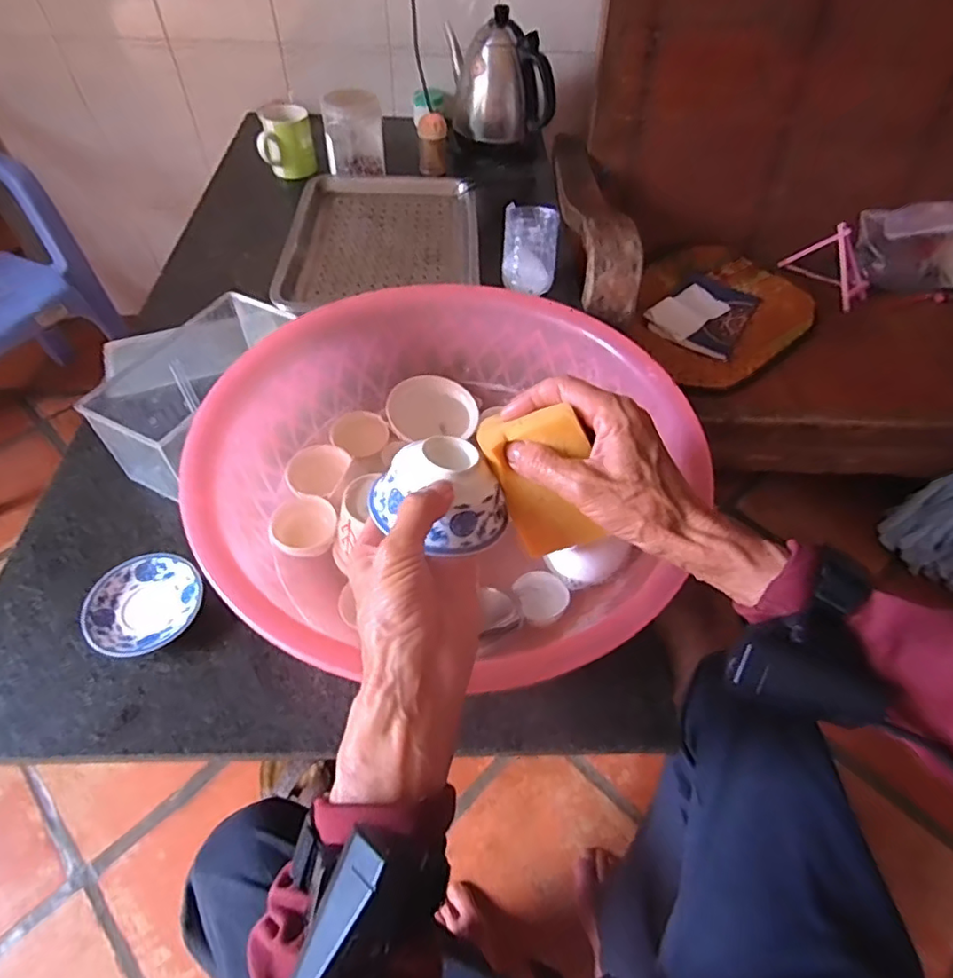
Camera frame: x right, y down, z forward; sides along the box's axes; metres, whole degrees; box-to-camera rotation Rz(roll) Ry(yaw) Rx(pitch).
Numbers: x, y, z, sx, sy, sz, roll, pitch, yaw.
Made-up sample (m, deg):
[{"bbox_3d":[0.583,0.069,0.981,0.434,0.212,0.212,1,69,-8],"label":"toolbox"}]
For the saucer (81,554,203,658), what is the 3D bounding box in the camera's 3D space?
[{"bbox_3d":[-0.280,0.098,0.493,0.086,0.018,0.090,1,54,-2],"label":"saucer"}]

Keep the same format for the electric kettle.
[{"bbox_3d":[0.042,-0.737,1.019,0.172,0.168,0.150,-3,54,-5],"label":"electric kettle"}]

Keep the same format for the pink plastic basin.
[{"bbox_3d":[-0.026,-0.015,0.496,0.370,0.110,0.378,1,54,-2],"label":"pink plastic basin"}]

